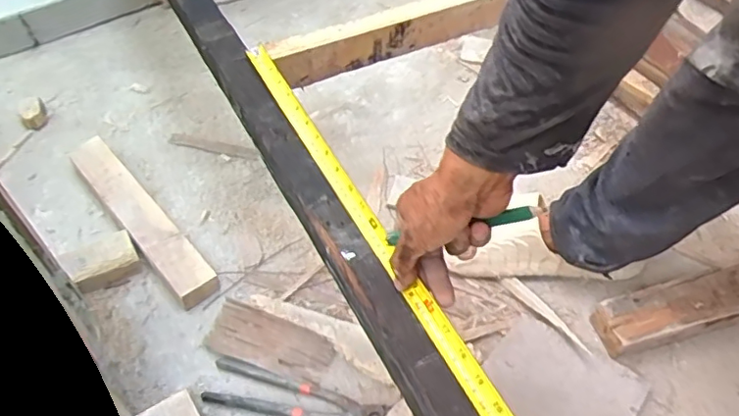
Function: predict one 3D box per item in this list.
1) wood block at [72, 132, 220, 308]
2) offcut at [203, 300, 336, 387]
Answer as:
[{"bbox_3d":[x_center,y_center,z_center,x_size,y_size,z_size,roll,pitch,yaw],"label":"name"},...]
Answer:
[{"bbox_3d":[-0.345,0.014,0.876,0.062,0.040,0.354,-35,61,-24],"label":"wood block"},{"bbox_3d":[-0.132,0.178,0.763,0.161,0.014,0.072,19,55,12],"label":"offcut"}]

